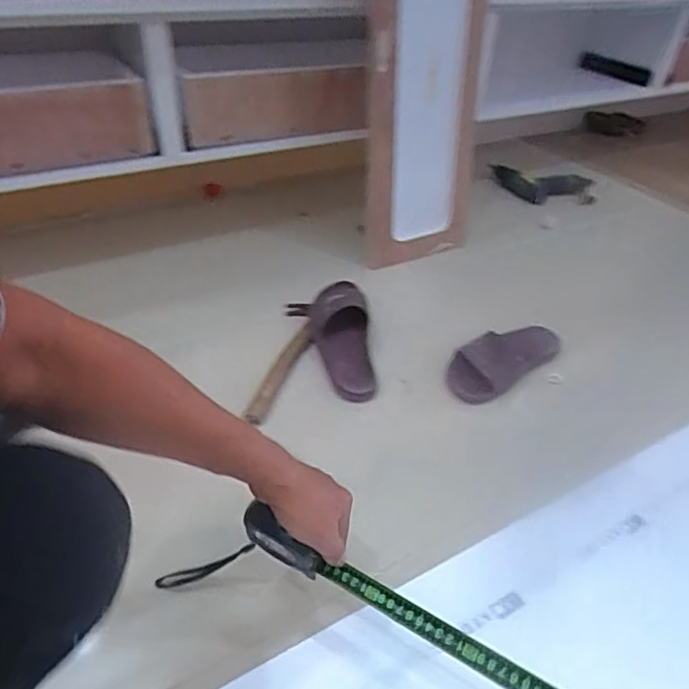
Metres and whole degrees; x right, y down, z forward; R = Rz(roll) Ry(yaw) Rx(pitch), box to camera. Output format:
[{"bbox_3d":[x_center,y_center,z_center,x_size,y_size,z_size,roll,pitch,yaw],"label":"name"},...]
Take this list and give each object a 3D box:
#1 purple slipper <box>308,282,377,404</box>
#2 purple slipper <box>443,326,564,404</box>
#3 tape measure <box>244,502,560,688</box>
[{"bbox_3d":[-0.003,-0.008,0.902,0.091,0.062,0.240,-5,54,-11],"label":"purple slipper"},{"bbox_3d":[0.266,0.024,0.907,0.231,0.063,0.085,-22,45,-29],"label":"purple slipper"},{"bbox_3d":[0.096,0.251,0.477,0.418,0.071,0.035,23,43,17],"label":"tape measure"}]

